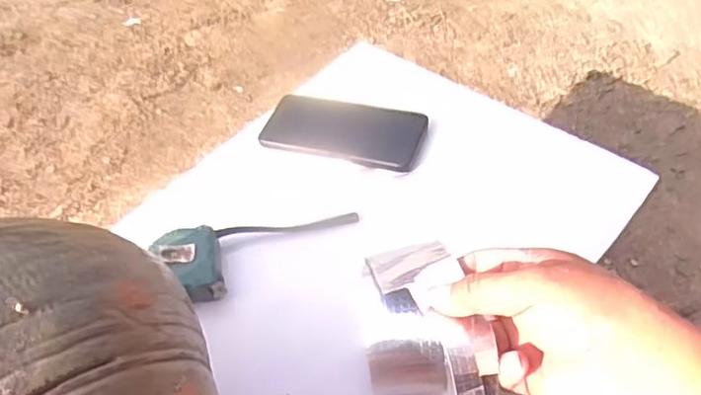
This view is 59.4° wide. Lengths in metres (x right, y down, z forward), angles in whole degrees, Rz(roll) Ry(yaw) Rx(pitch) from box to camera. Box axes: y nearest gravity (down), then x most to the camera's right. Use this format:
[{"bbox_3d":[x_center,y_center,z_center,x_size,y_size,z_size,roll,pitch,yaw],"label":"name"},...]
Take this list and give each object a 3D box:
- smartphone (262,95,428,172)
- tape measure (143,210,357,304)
[{"bbox_3d":[-0.006,-0.069,0.636,0.164,0.012,0.075,10,52,15],"label":"smartphone"},{"bbox_3d":[-0.081,0.042,0.546,0.174,0.031,0.067,-13,49,-22],"label":"tape measure"}]

